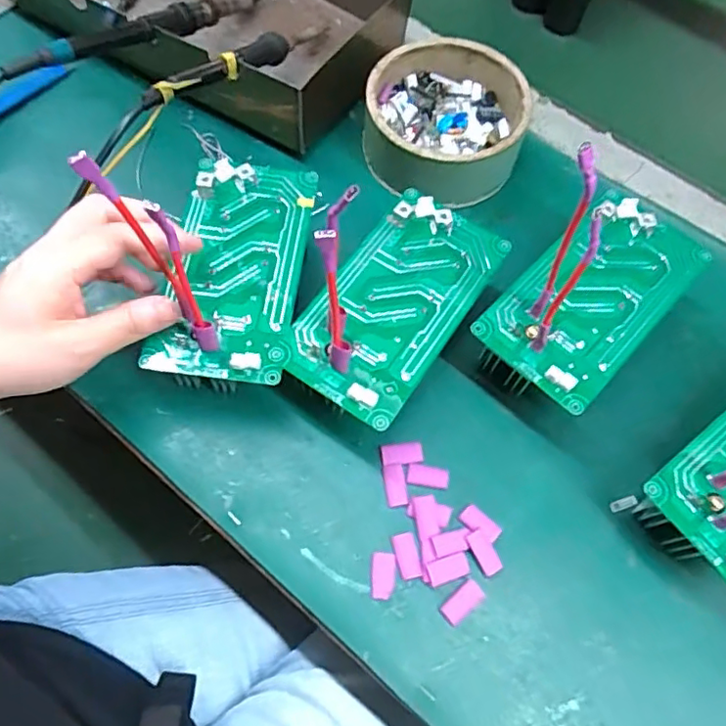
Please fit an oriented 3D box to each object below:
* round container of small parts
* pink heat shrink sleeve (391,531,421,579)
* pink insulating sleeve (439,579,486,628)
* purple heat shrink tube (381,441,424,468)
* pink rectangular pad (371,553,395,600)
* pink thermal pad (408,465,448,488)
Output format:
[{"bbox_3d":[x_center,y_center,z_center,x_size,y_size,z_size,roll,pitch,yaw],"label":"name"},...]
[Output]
[{"bbox_3d":[0.062,-0.184,0.445,0.121,0.049,0.131,1,65,-3],"label":"round container of small parts"},{"bbox_3d":[0.026,0.111,0.335,0.012,0.004,0.025,-9,66,-7],"label":"pink heat shrink sleeve"},{"bbox_3d":[0.056,0.135,0.326,0.026,0.004,0.013,-36,72,-17],"label":"pink insulating sleeve"},{"bbox_3d":[0.024,0.057,0.362,0.025,0.005,0.013,-7,66,-7],"label":"purple heat shrink tube"},{"bbox_3d":[0.012,0.121,0.330,0.013,0.004,0.024,4,65,-2],"label":"pink rectangular pad"},{"bbox_3d":[0.040,0.070,0.358,0.025,0.005,0.011,10,65,1],"label":"pink thermal pad"}]

